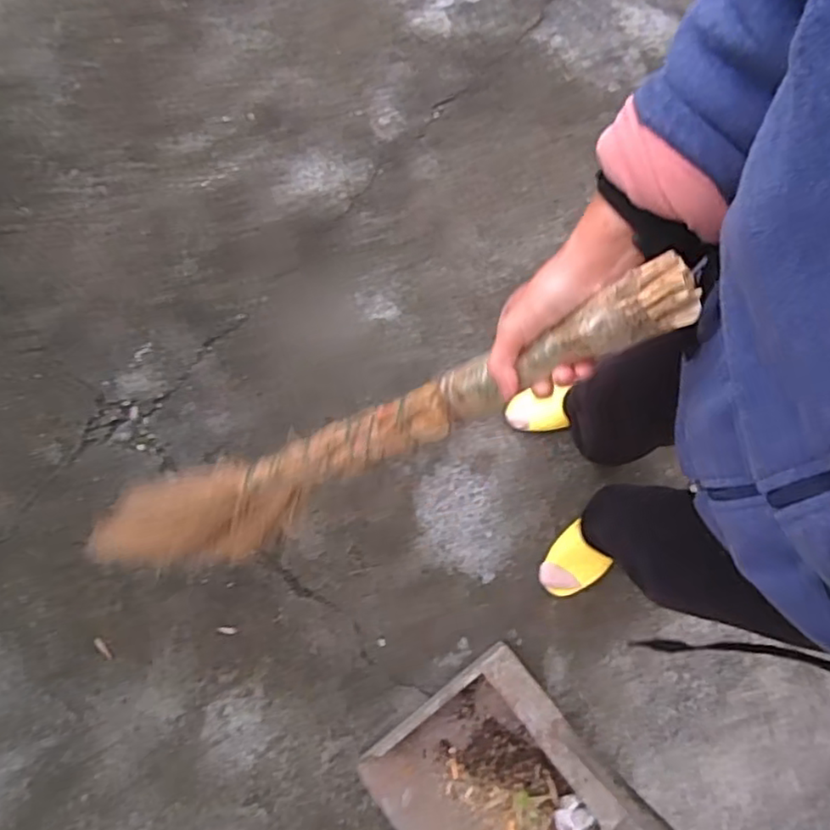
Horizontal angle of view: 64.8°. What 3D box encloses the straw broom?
[{"bbox_3d":[-0.123,0.049,0.692,0.116,0.875,0.087,1,73,-43],"label":"straw broom"}]

